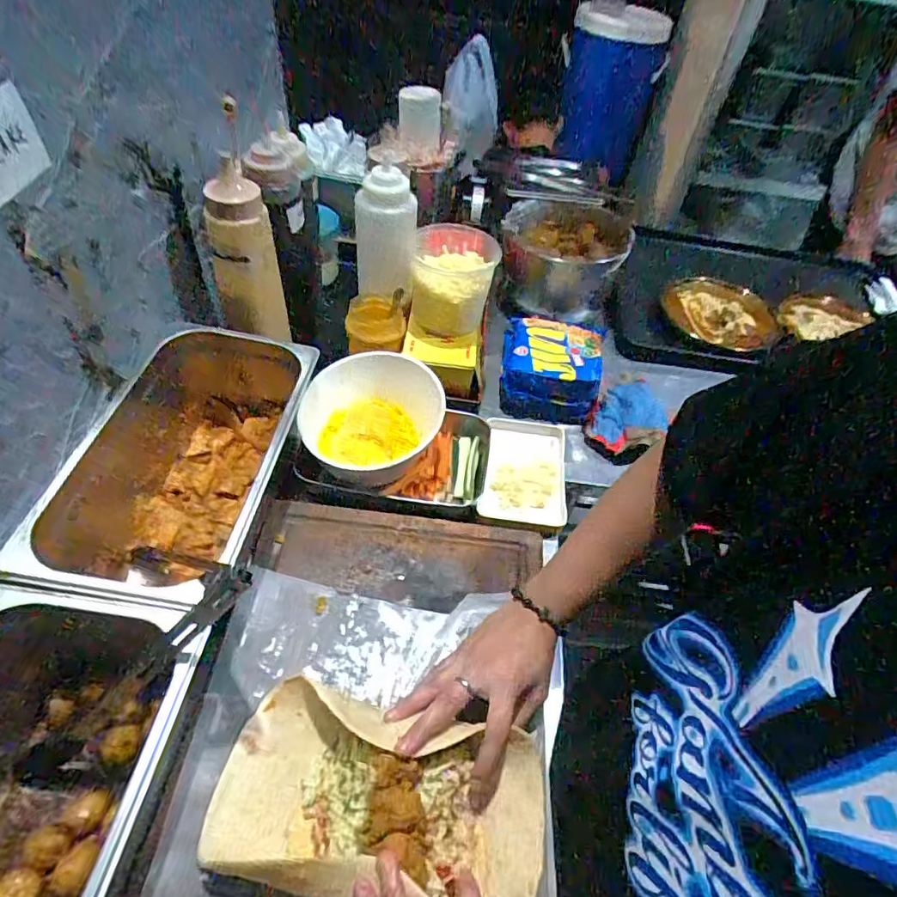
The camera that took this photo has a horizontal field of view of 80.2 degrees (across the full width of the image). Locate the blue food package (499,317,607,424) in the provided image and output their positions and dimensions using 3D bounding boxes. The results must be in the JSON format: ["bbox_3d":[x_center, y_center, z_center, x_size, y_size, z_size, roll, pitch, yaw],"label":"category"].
[{"bbox_3d":[0.152,-0.121,0.792,0.146,0.063,0.159,10,50,3],"label":"blue food package"}]

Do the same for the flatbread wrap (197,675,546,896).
[{"bbox_3d":[-0.051,0.266,0.404,0.251,0.064,0.130,12,50,7],"label":"flatbread wrap"}]

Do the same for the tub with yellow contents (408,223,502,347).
[{"bbox_3d":[0.003,-0.226,0.714,0.116,0.101,0.143,-3,50,-8],"label":"tub with yellow contents"}]

